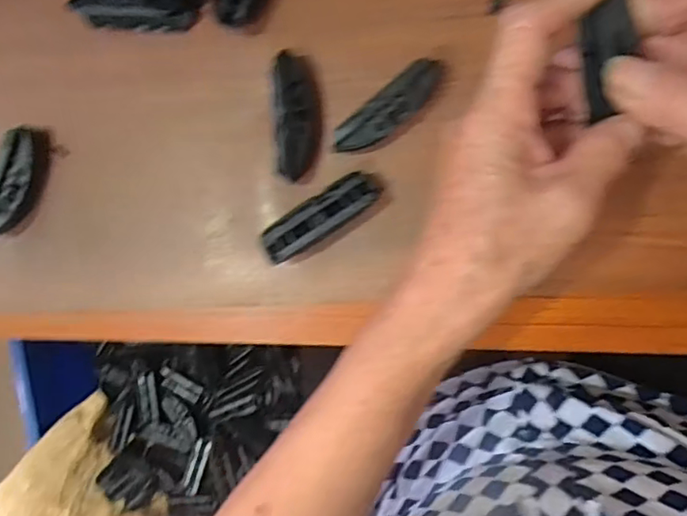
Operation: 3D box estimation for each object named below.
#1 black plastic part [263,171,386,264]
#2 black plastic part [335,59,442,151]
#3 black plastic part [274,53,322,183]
[{"bbox_3d":[-0.012,-0.024,0.320,0.071,0.019,0.020,-33,88,10],"label":"black plastic part"},{"bbox_3d":[0.026,-0.081,0.310,0.067,0.020,0.020,-42,87,9],"label":"black plastic part"},{"bbox_3d":[-0.027,-0.080,0.319,0.023,0.023,0.068,0,94,9],"label":"black plastic part"}]

